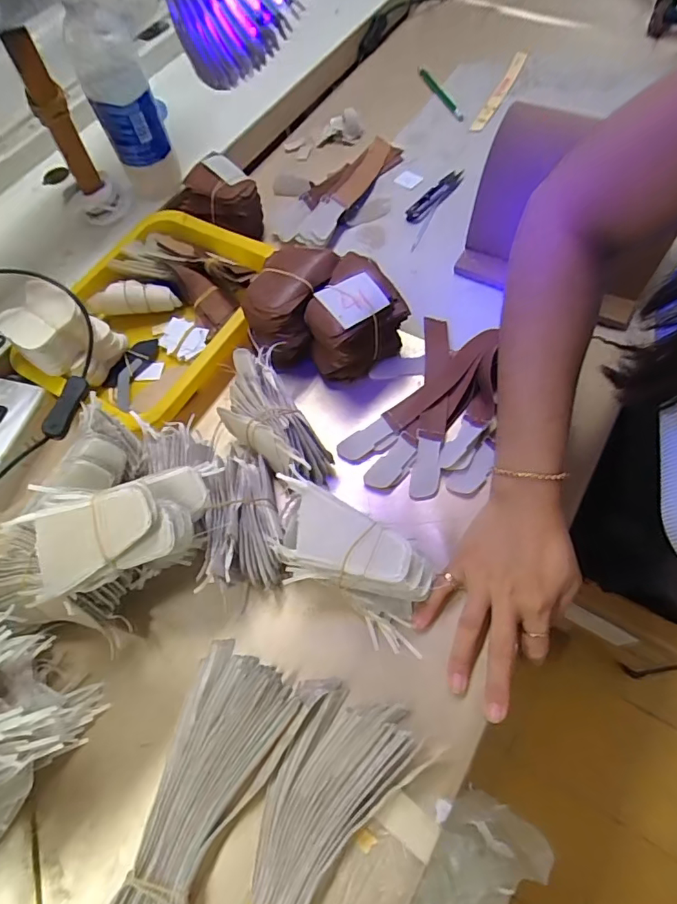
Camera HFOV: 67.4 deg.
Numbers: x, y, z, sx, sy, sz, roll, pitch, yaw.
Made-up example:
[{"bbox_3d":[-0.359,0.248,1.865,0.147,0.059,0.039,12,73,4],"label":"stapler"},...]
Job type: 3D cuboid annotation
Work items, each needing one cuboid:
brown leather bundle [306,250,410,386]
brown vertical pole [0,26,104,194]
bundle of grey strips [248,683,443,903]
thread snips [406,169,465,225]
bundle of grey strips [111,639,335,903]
[{"bbox_3d":[0.014,-0.130,0.495,0.099,0.083,0.080,-32,65,-11],"label":"brown leather bundle"},{"bbox_3d":[-0.279,-0.329,0.506,0.031,0.153,0.028,-31,65,-11],"label":"brown vertical pole"},{"bbox_3d":[-0.027,0.260,0.338,0.086,0.027,0.201,33,70,19],"label":"bundle of grey strips"},{"bbox_3d":[0.118,-0.312,0.617,0.024,0.009,0.098,40,73,22],"label":"thread snips"},{"bbox_3d":[-0.096,0.249,0.353,0.087,0.024,0.208,19,66,14],"label":"bundle of grey strips"}]

